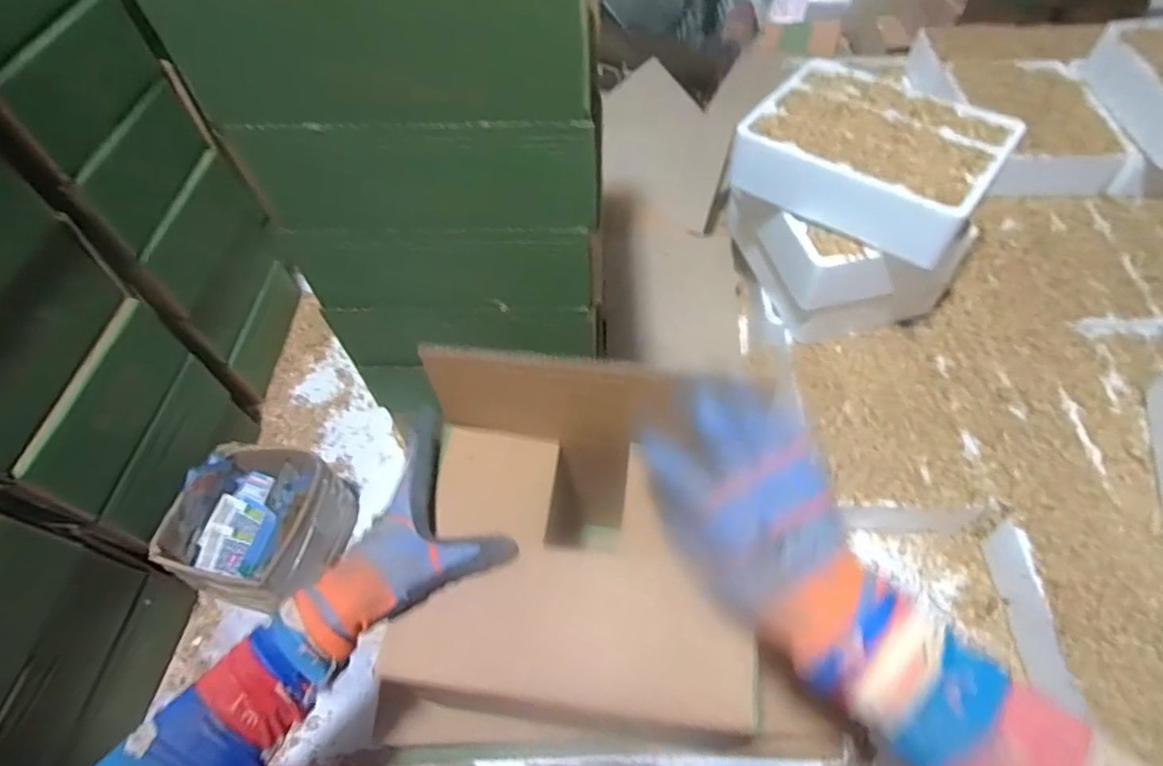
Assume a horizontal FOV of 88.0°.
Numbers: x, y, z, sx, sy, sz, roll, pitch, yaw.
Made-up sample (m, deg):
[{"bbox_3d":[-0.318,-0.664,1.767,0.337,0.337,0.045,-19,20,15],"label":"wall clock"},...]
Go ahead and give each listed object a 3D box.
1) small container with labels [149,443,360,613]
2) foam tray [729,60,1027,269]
[{"bbox_3d":[-0.333,0.148,0.634,0.129,0.101,0.146,9,58,8],"label":"small container with labels"},{"bbox_3d":[0.306,-0.248,0.647,0.241,0.071,0.187,34,65,22],"label":"foam tray"}]

